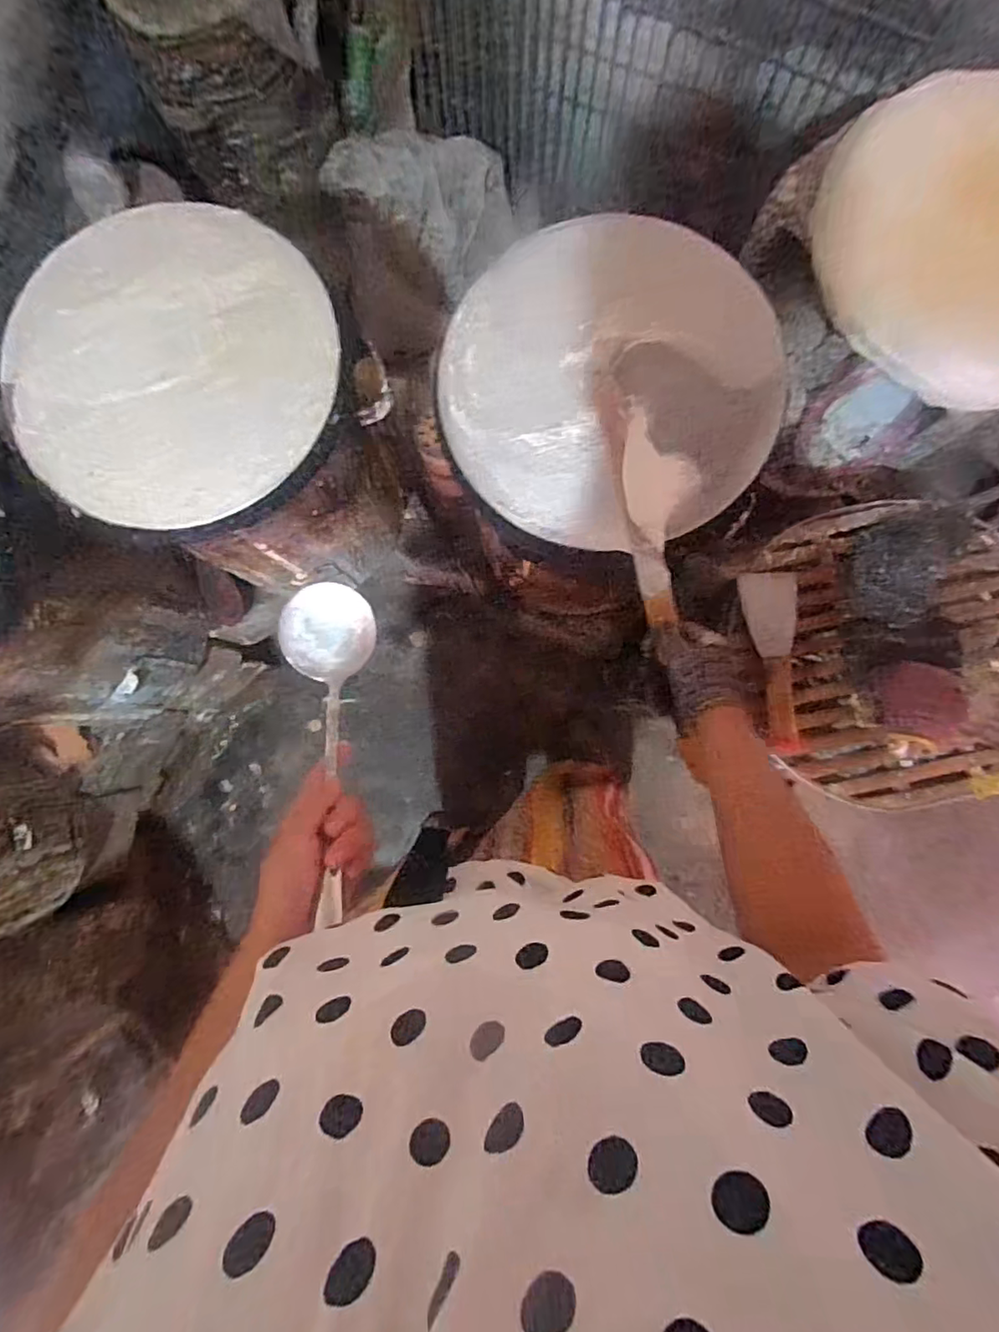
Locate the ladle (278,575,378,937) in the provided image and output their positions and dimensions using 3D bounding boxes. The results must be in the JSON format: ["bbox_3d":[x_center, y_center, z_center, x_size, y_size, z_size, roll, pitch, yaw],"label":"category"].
[{"bbox_3d":[-0.153,0.064,0.519,0.089,0.061,0.324,-12,54,1],"label":"ladle"}]

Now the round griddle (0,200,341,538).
[{"bbox_3d":[-0.384,-0.353,0.686,0.380,0.047,0.371,0,85,2],"label":"round griddle"}]

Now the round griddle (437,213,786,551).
[{"bbox_3d":[0.120,-0.312,0.653,0.364,0.062,0.335,0,85,2],"label":"round griddle"}]

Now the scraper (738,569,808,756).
[{"bbox_3d":[0.351,-0.008,0.731,0.070,0.019,0.223,-4,85,2],"label":"scraper"}]

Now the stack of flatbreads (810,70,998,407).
[{"bbox_3d":[0.542,-0.470,0.661,0.381,0.041,0.287,40,107,6],"label":"stack of flatbreads"}]

